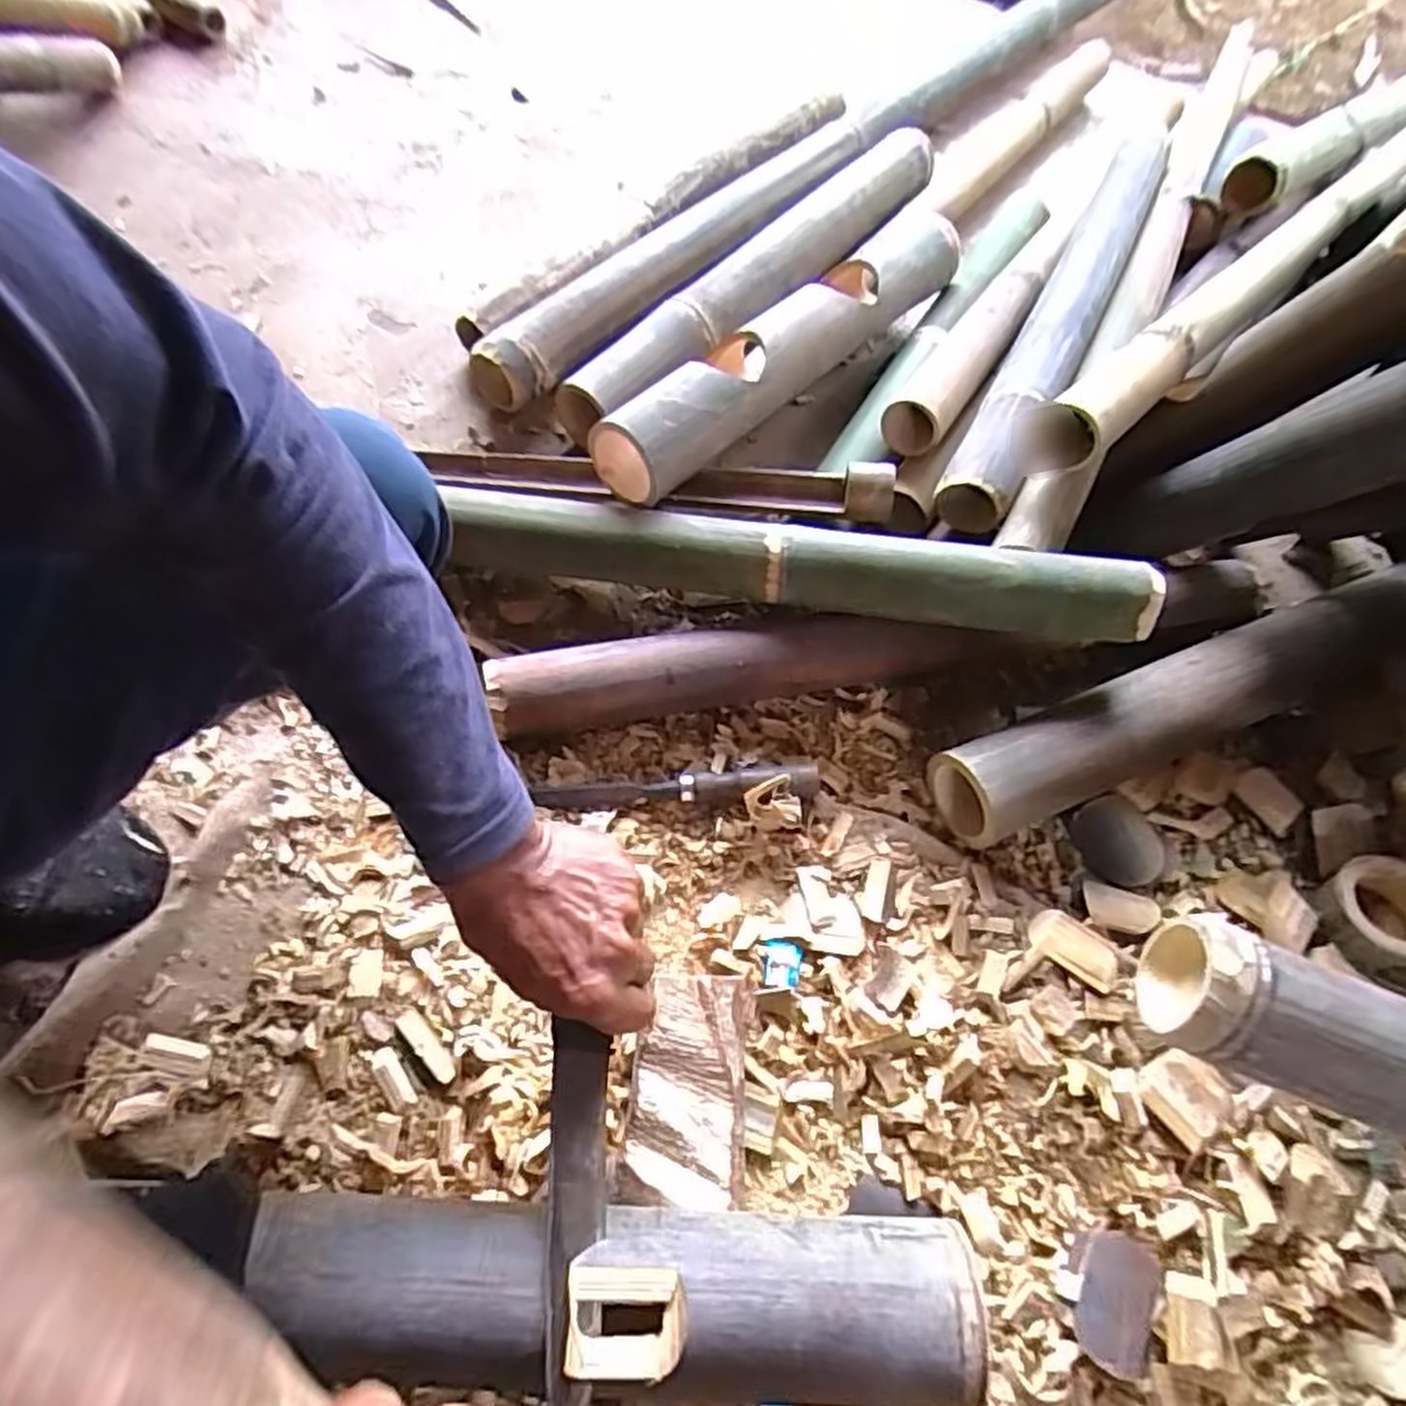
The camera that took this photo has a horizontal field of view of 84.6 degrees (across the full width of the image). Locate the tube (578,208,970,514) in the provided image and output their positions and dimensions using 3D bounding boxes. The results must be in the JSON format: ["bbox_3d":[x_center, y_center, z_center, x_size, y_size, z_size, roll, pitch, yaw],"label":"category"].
[{"bbox_3d":[0.099,-0.352,0.724,0.082,0.066,0.496,40,68,14],"label":"tube"}]

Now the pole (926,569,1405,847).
[{"bbox_3d":[0.431,-0.010,0.648,0.526,0.077,0.080,-19,65,-13],"label":"pole"}]

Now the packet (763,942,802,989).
[{"bbox_3d":[0.057,0.189,0.556,0.026,0.008,0.032,6,62,-1],"label":"packet"}]

